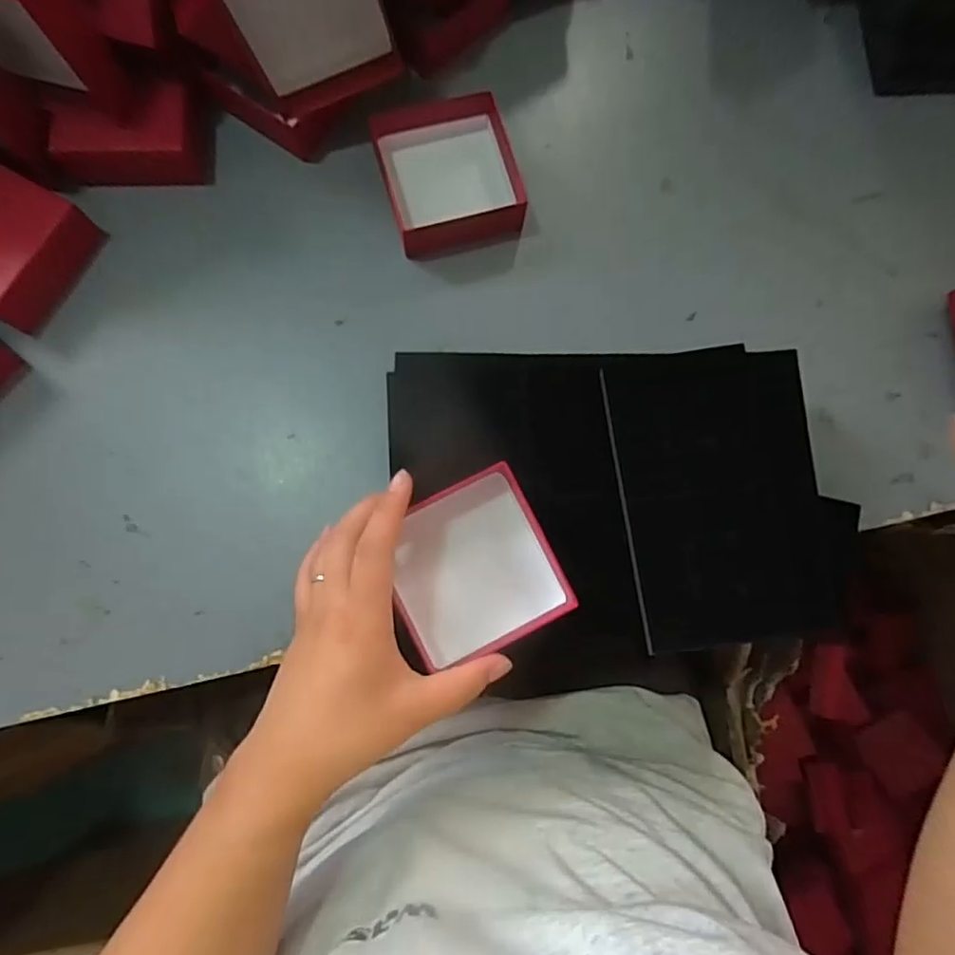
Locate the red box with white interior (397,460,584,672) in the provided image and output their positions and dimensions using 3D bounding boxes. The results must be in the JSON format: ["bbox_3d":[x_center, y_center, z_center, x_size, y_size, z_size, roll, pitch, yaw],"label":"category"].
[{"bbox_3d":[-0.003,0.050,0.326,0.088,0.028,0.092,-26,86,-6],"label":"red box with white interior"}]

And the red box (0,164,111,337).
[{"bbox_3d":[-0.313,-0.153,0.384,0.100,0.033,0.090,30,82,2],"label":"red box"}]

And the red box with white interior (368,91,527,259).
[{"bbox_3d":[-0.018,-0.209,0.409,0.086,0.035,0.091,-17,83,-4],"label":"red box with white interior"}]

